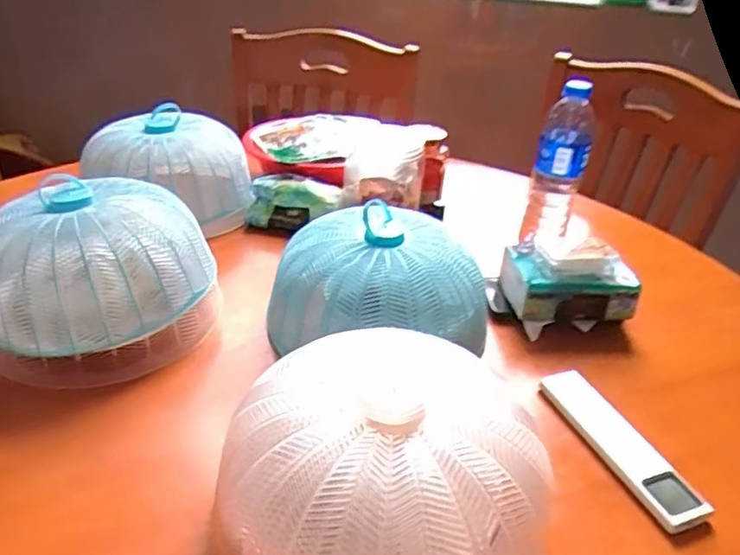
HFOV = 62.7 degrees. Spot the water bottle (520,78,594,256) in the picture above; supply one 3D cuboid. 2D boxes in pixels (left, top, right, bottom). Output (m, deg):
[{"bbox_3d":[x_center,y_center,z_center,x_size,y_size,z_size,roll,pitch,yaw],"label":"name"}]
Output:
[{"bbox_3d":[0.246,-0.139,0.797,0.067,0.212,0.069,11,33,11],"label":"water bottle"}]

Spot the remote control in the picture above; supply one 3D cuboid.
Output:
[{"bbox_3d":[0.219,0.147,0.542,0.050,0.016,0.174,-10,35,-20],"label":"remote control"}]

